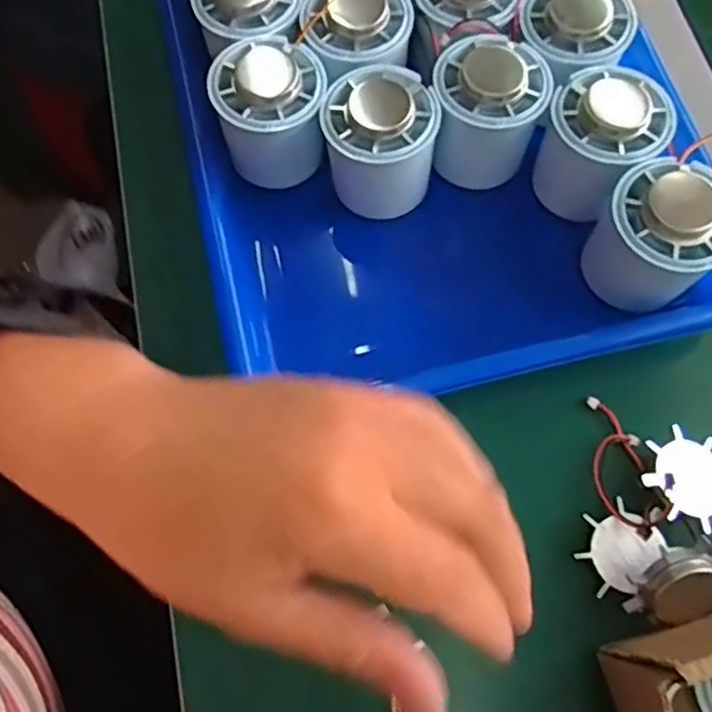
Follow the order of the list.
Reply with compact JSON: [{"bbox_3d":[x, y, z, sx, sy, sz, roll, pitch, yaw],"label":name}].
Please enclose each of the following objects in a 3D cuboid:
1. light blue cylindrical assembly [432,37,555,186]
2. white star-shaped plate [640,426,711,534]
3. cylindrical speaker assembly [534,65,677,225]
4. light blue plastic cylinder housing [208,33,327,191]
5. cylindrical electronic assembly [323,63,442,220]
[{"bbox_3d":[0.065,-0.123,0.325,0.053,0.059,0.050,0,69,1],"label":"light blue cylindrical assembly"},{"bbox_3d":[0.146,0.053,0.284,0.040,0.009,0.041,15,70,7],"label":"white star-shaped plate"},{"bbox_3d":[0.118,-0.102,0.318,0.050,0.055,0.051,0,69,1],"label":"cylindrical speaker assembly"},{"bbox_3d":[-0.042,-0.122,0.331,0.054,0.054,0.056,-18,70,-6],"label":"light blue plastic cylinder housing"},{"bbox_3d":[0.012,-0.102,0.321,0.053,0.053,0.057,0,69,1],"label":"cylindrical electronic assembly"}]

